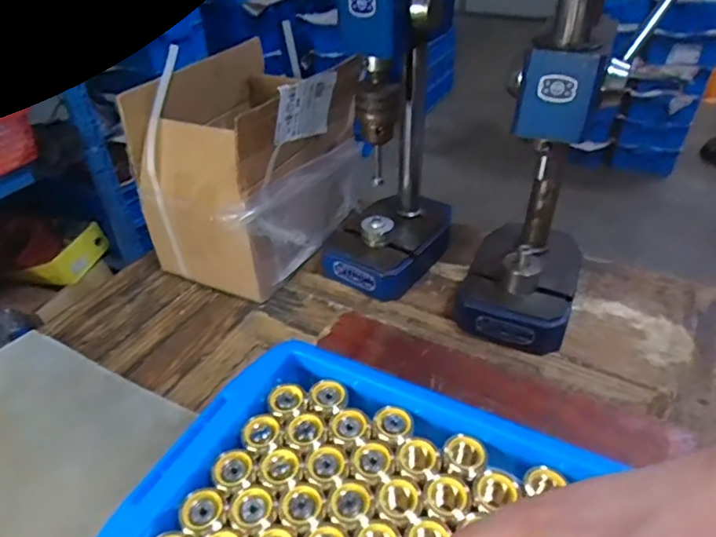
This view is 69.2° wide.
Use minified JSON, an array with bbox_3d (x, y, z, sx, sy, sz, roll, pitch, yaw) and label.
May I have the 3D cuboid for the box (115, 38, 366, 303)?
[{"bbox_3d":[-0.130,-0.134,0.704,0.181,0.242,0.268,20,42,23],"label":"box"}]

